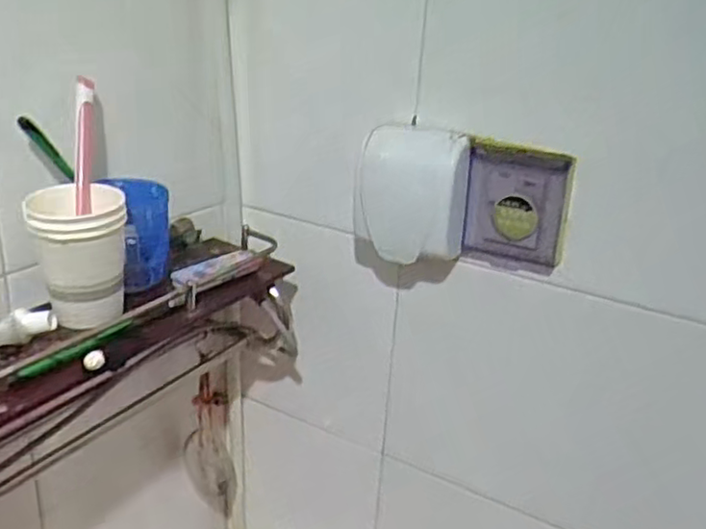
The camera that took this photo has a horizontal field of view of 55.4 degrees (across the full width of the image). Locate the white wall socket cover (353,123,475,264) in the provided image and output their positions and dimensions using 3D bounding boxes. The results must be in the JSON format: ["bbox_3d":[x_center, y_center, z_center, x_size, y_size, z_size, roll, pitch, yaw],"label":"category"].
[{"bbox_3d":[0.052,-0.067,0.608,0.090,0.114,0.053,21,28,36],"label":"white wall socket cover"}]

